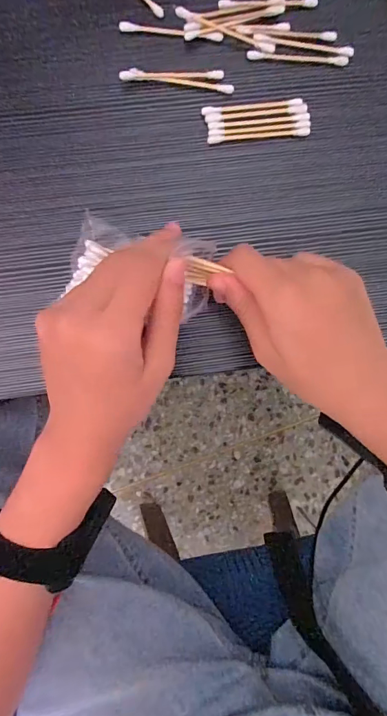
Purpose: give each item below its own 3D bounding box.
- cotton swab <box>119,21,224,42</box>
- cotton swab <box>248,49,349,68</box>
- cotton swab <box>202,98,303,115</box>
[{"bbox_3d":[-0.015,-0.220,0.262,0.069,0.006,0.006,6,88,-3],"label":"cotton swab"},{"bbox_3d":[0.072,-0.206,0.267,0.068,0.005,0.006,3,88,-3],"label":"cotton swab"},{"bbox_3d":[0.040,-0.170,0.265,0.068,0.006,0.004,-7,88,-3],"label":"cotton swab"}]

